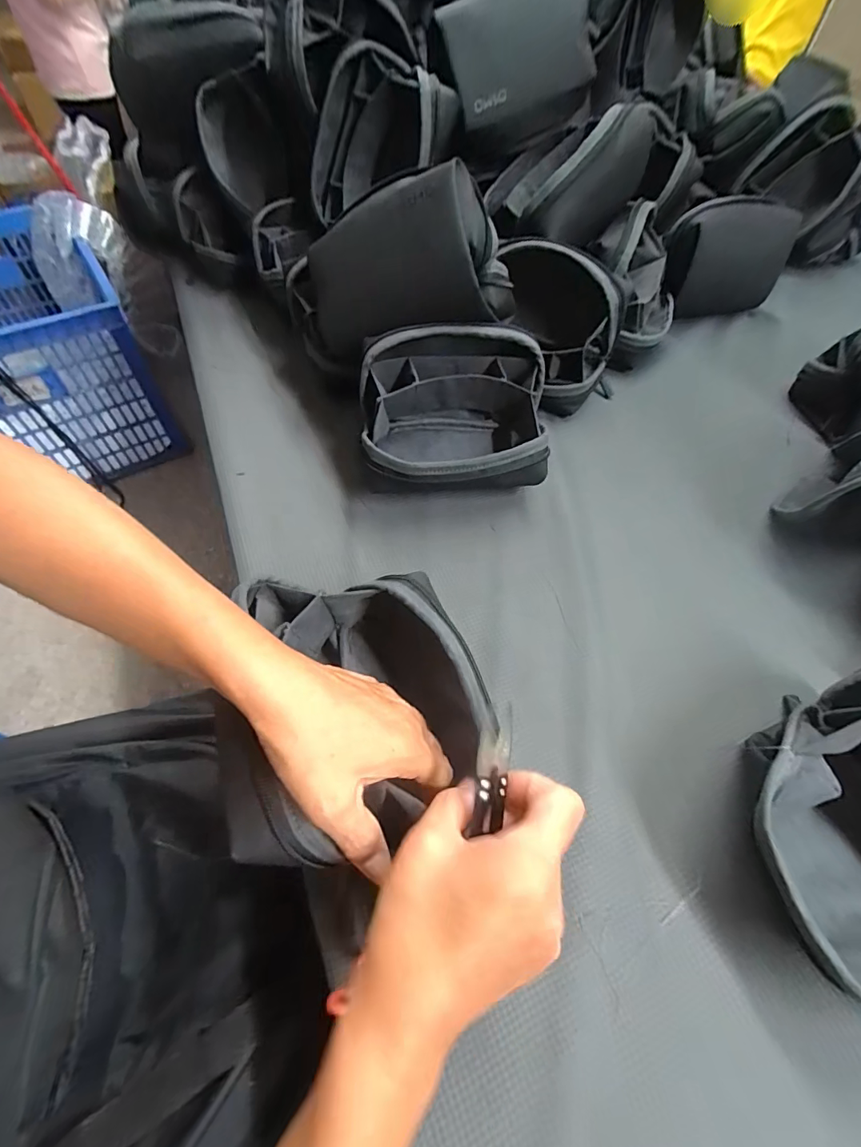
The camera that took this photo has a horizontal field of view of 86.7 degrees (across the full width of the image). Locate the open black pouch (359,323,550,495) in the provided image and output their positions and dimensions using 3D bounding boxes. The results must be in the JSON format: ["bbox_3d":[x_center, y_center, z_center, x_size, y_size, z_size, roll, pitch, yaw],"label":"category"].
[{"bbox_3d":[0.021,-0.131,0.412,0.160,0.120,0.119,-6,57,-6],"label":"open black pouch"}]

